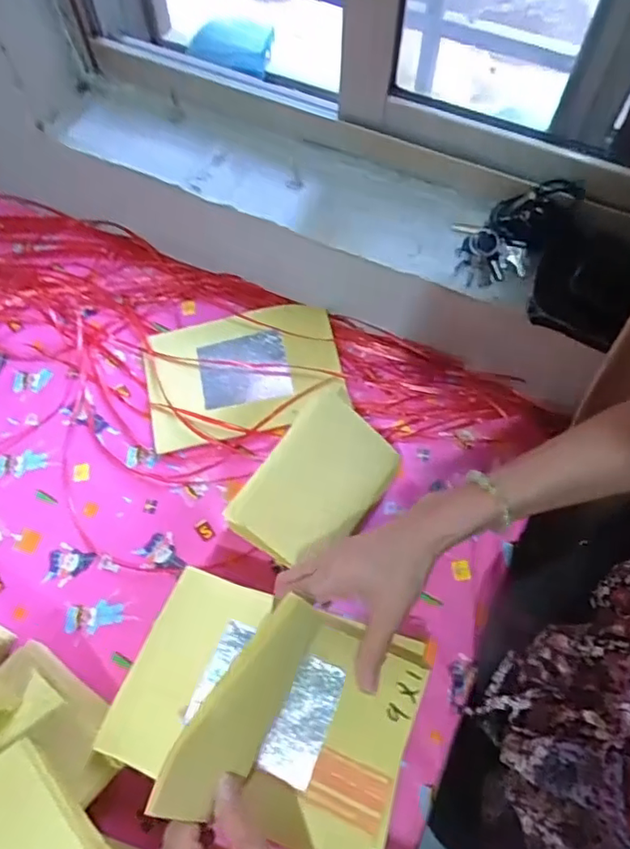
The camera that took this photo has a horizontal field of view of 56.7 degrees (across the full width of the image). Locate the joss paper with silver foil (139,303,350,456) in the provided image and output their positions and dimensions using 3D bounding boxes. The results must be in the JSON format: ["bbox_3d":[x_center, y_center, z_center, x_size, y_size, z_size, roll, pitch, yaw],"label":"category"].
[{"bbox_3d":[-0.088,-0.065,0.717,0.231,0.030,0.162,-11,64,-7],"label":"joss paper with silver foil"}]

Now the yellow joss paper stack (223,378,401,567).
[{"bbox_3d":[0.003,0.058,0.606,0.117,0.012,0.176,37,89,-7],"label":"yellow joss paper stack"}]

